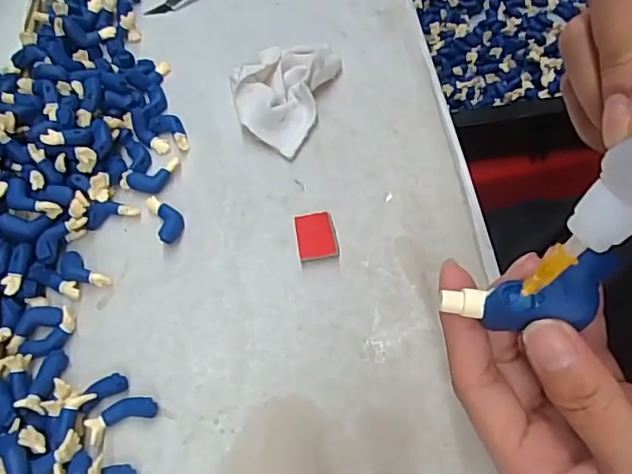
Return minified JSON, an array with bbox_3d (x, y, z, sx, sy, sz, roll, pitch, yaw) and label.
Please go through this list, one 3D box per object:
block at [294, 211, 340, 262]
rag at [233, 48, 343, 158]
[{"bbox_3d":[0.000,-0.001,0.268,0.018,0.006,0.023,-11,62,2],"label":"block"},{"bbox_3d":[-0.022,-0.081,0.304,0.053,0.016,0.066,17,67,15],"label":"rag"}]

